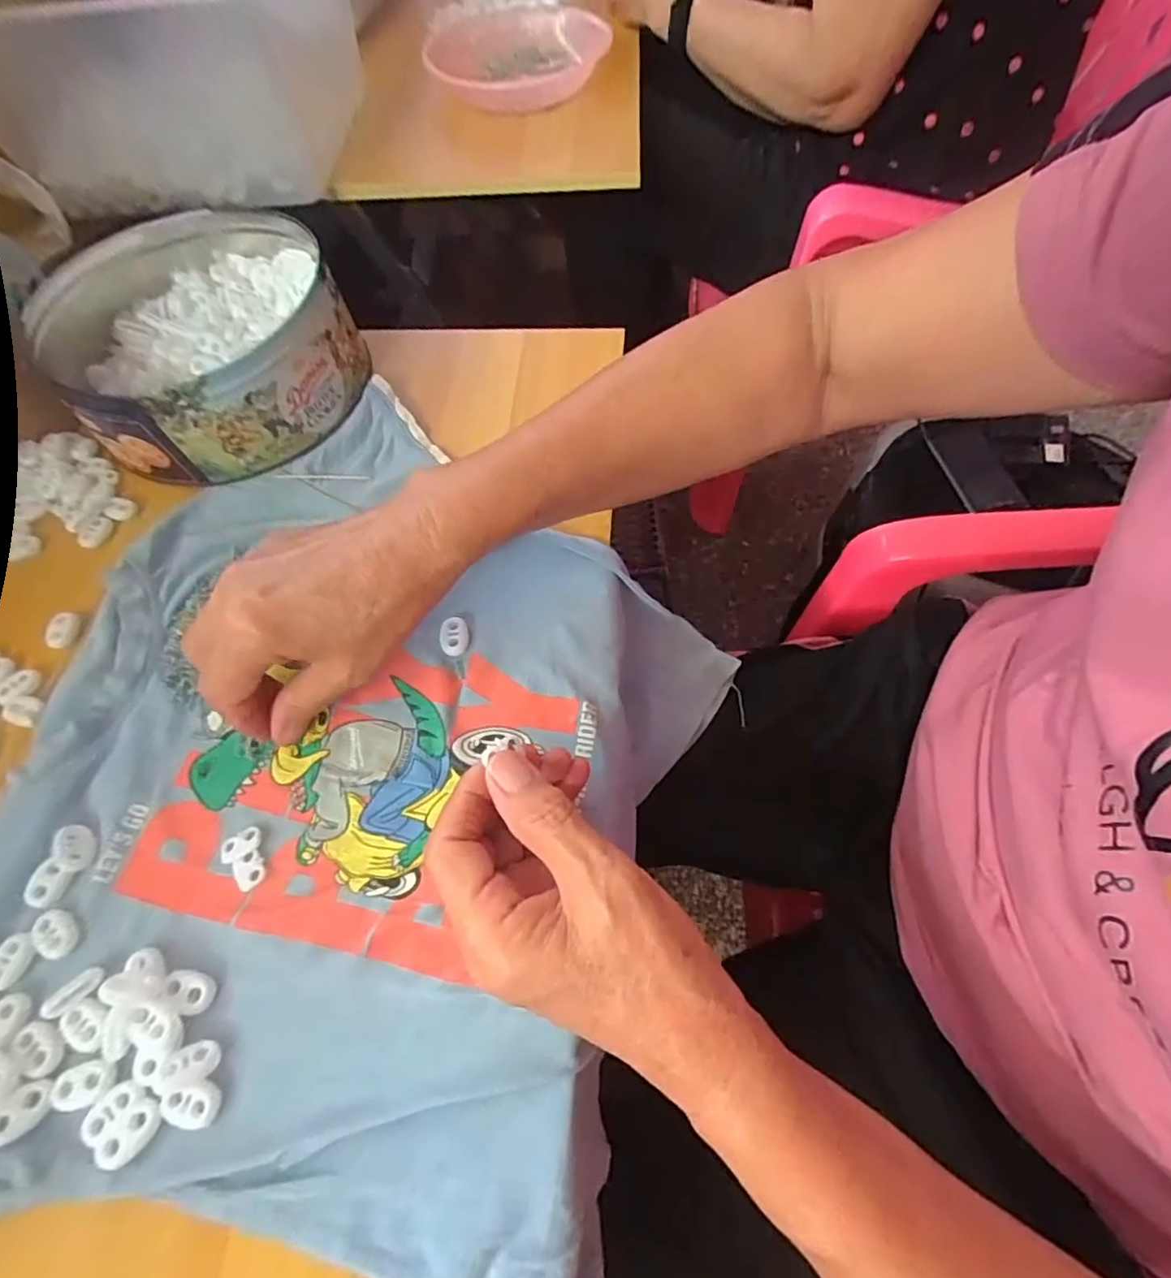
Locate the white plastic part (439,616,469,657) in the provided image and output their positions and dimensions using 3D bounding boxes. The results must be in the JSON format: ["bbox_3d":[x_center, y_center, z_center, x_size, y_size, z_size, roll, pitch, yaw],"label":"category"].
[{"bbox_3d":[-0.071,-0.002,0.327,0.015,0.007,0.022,-8,61,-1],"label":"white plastic part"}]

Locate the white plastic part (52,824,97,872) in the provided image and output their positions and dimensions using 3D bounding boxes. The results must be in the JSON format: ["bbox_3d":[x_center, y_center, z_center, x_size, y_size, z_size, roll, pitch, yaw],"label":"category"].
[{"bbox_3d":[-0.239,0.097,0.280,0.022,0.004,0.016,38,69,21],"label":"white plastic part"}]

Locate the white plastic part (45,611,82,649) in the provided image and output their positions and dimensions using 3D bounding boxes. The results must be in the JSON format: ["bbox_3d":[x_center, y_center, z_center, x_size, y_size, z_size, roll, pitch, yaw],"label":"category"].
[{"bbox_3d":[-0.300,-0.005,0.345,0.013,0.009,0.021,-11,61,-3],"label":"white plastic part"}]

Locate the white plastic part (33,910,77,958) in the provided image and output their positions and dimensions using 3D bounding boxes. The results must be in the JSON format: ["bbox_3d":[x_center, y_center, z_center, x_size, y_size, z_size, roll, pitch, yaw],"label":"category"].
[{"bbox_3d":[-0.234,0.130,0.264,0.023,0.004,0.016,34,68,20],"label":"white plastic part"}]

